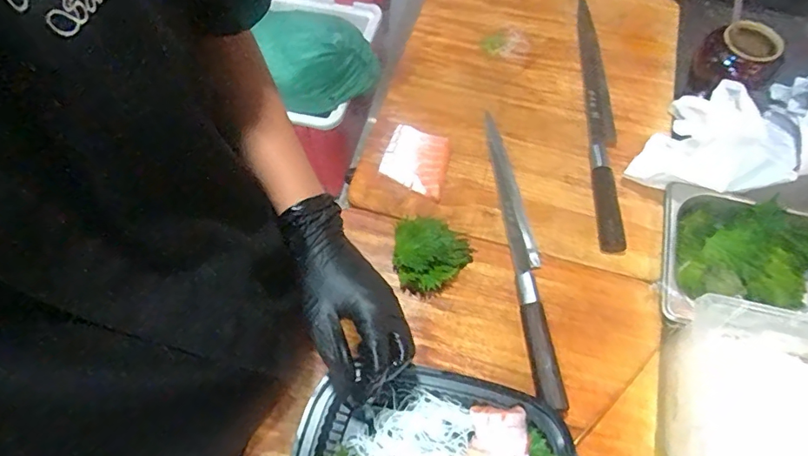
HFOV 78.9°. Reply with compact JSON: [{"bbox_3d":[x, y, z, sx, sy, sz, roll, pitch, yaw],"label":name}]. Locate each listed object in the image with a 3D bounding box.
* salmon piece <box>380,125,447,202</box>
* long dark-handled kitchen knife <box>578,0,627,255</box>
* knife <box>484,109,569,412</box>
[{"bbox_3d":[0.014,-0.085,0.621,0.079,0.010,0.087,16,62,10],"label":"salmon piece"},{"bbox_3d":[0.262,-0.161,0.658,0.037,0.015,0.432,4,61,3],"label":"long dark-handled kitchen knife"},{"bbox_3d":[0.136,0.014,0.563,0.033,0.022,0.366,-4,61,-1],"label":"knife"}]

